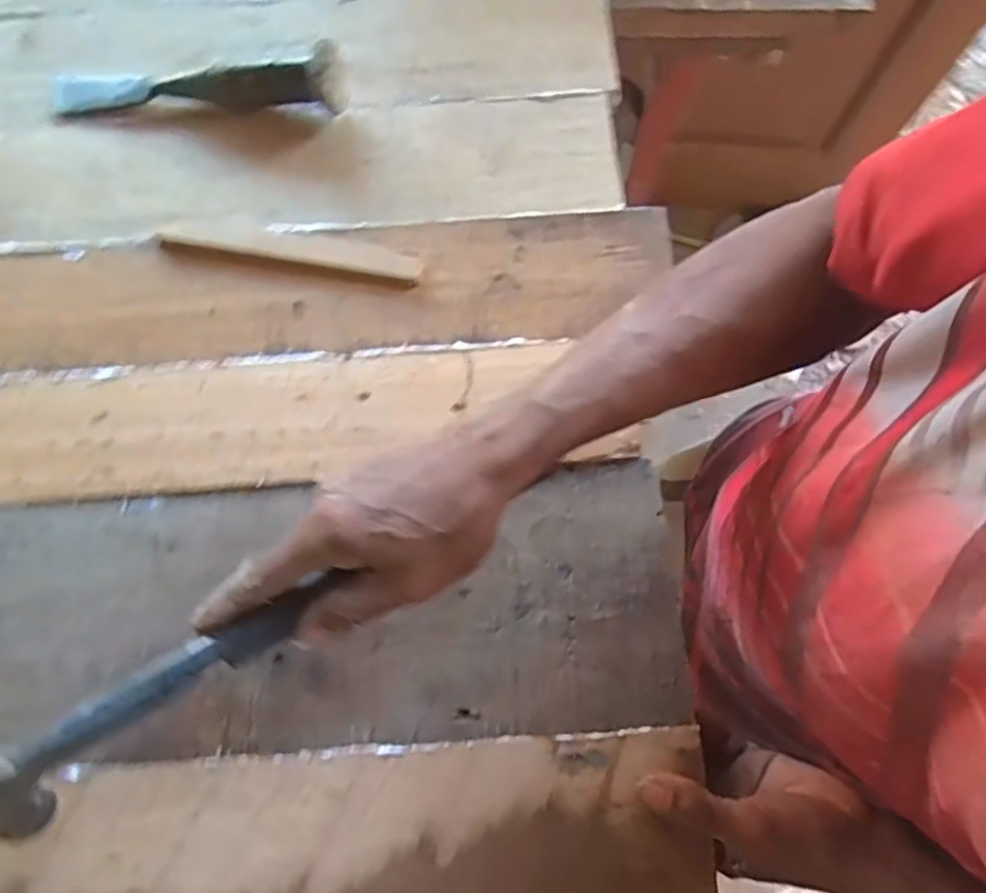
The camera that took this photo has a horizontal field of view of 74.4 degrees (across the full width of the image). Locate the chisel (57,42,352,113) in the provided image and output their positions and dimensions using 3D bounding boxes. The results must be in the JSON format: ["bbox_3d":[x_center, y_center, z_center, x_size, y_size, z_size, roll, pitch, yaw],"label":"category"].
[{"bbox_3d":[-0.239,-0.288,0.509,0.246,0.044,0.041,4,77,2],"label":"chisel"}]

